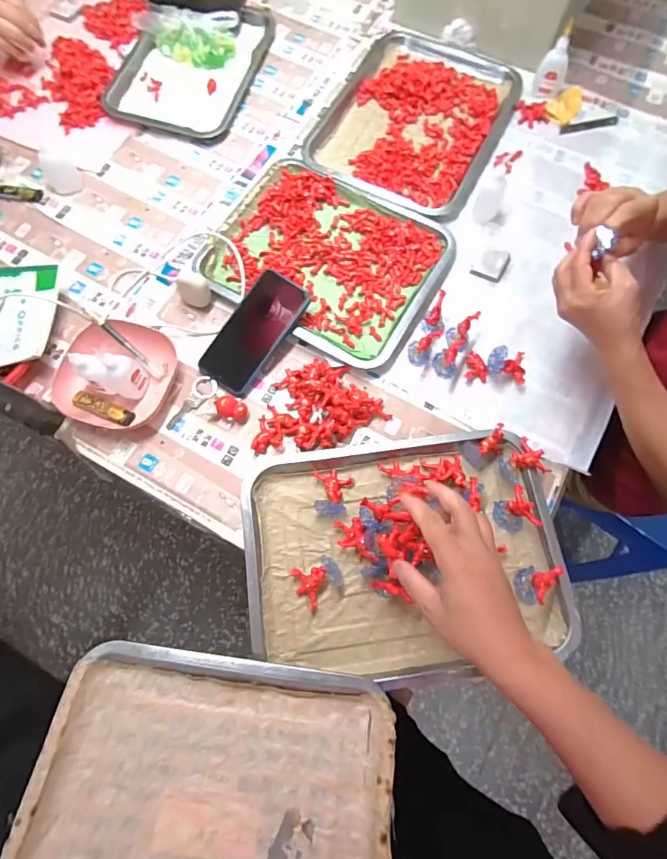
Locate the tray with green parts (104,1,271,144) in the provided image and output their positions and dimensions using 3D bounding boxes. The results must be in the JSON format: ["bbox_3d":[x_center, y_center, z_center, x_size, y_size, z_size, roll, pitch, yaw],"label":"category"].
[{"bbox_3d":[-0.238,-0.617,0.716,0.211,0.042,0.283,15,74,6],"label":"tray with green parts"}]

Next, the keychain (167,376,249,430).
[{"bbox_3d":[-0.161,-0.040,0.549,0.100,0.022,0.066,-6,73,-1],"label":"keychain"}]

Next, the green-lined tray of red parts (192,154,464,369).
[{"bbox_3d":[-0.005,-0.244,0.610,0.302,0.022,0.253,28,76,9],"label":"green-lined tray of red parts"}]

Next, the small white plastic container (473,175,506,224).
[{"bbox_3d":[0.222,-0.328,0.617,0.033,0.055,0.032,0,74,1],"label":"small white plastic container"}]

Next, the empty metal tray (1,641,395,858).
[{"bbox_3d":[-0.107,0.341,0.370,0.301,0.026,0.258,9,59,-1],"label":"empty metal tray"}]

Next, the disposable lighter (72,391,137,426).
[{"bbox_3d":[-0.289,-0.026,0.547,0.080,0.016,0.020,21,75,7],"label":"disposable lighter"}]

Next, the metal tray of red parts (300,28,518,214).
[{"bbox_3d":[0.130,-0.496,0.688,0.266,0.018,0.326,25,76,8],"label":"metal tray of red parts"}]

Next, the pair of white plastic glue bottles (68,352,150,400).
[{"bbox_3d":[-0.273,-0.071,0.529,0.067,0.072,0.043,12,74,5],"label":"pair of white plastic glue bottles"}]

